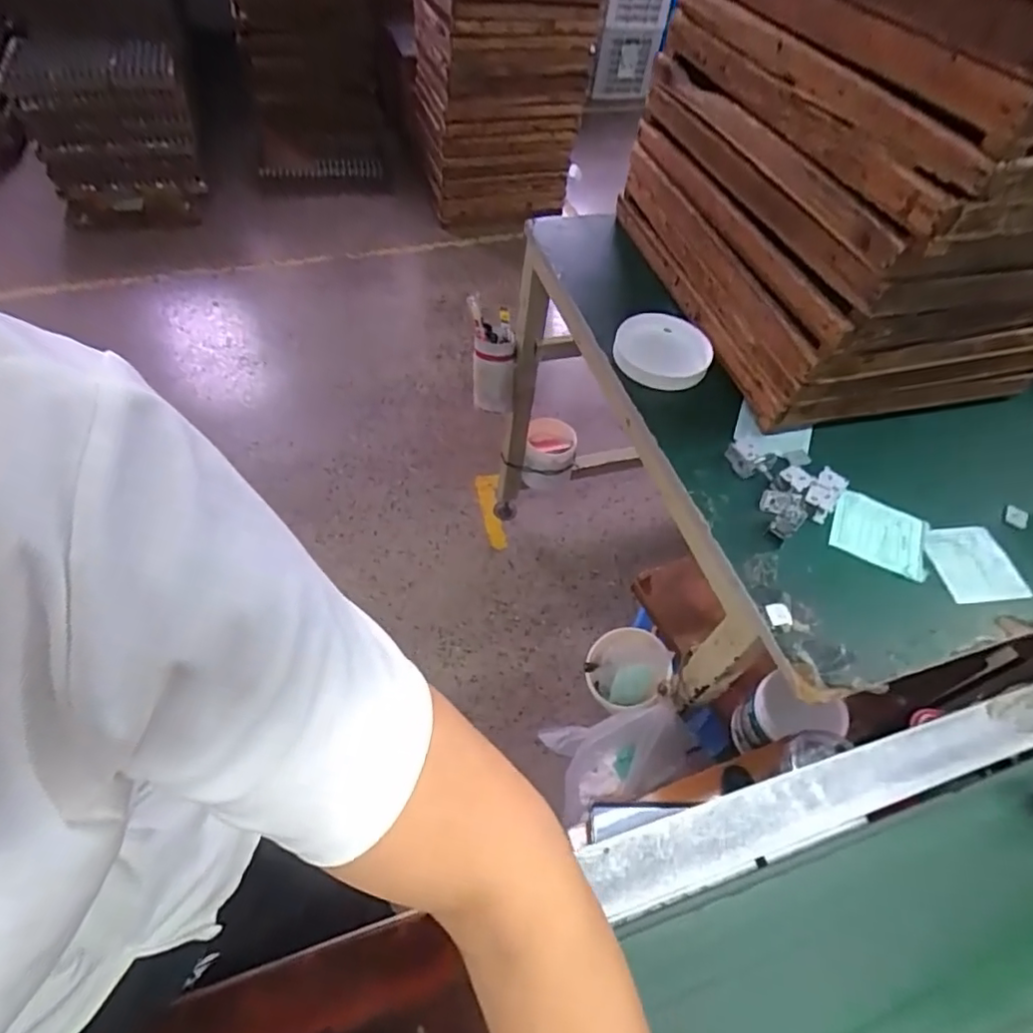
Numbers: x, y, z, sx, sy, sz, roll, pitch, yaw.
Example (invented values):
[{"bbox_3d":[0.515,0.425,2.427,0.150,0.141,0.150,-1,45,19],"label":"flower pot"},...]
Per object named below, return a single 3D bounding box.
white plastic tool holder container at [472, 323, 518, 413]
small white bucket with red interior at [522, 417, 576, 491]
[{"bbox_3d":[-0.044,-0.281,1.184,0.095,0.167,0.090,3,54,-4],"label":"white plastic tool holder container"},{"bbox_3d":[0.077,-0.135,1.404,0.111,0.142,0.127,12,54,3],"label":"small white bucket with red interior"}]

